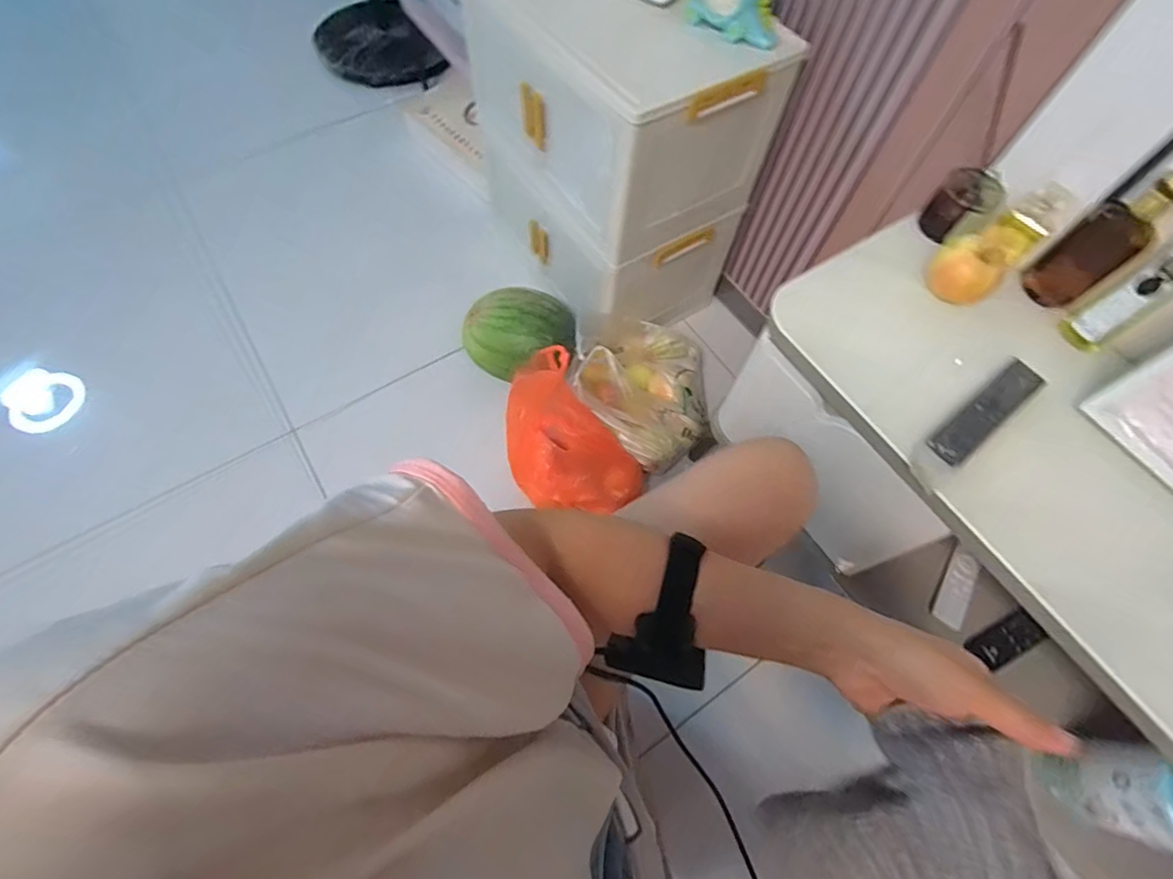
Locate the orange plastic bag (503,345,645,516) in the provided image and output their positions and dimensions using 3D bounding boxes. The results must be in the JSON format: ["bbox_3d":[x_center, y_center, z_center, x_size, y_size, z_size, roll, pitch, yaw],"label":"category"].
[{"bbox_3d":[-0.033,0.014,0.882,0.245,0.202,0.172,38,69,13],"label":"orange plastic bag"}]

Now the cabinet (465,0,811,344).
[{"bbox_3d":[0.031,-0.515,0.956,0.311,0.493,0.481,-35,72,-17],"label":"cabinet"}]

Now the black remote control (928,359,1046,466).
[{"bbox_3d":[0.412,-0.027,0.546,0.150,0.018,0.037,-36,72,-18],"label":"black remote control"}]

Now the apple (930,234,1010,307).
[{"bbox_3d":[0.430,-0.193,0.606,0.070,0.057,0.065,38,69,13],"label":"apple"}]

